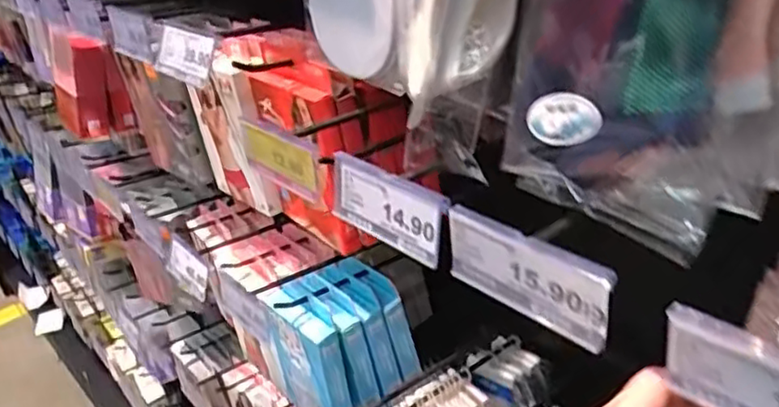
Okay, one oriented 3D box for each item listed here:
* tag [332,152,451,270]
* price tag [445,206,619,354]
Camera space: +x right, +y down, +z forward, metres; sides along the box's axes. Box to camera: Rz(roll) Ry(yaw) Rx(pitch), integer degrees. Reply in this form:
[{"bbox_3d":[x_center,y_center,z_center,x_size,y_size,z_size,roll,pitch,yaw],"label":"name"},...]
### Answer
[{"bbox_3d":[-0.004,0.003,0.413,0.007,0.047,0.099,-14,29,-41],"label":"tag"},{"bbox_3d":[0.072,0.038,0.346,0.007,0.047,0.100,-27,35,-35],"label":"price tag"}]

